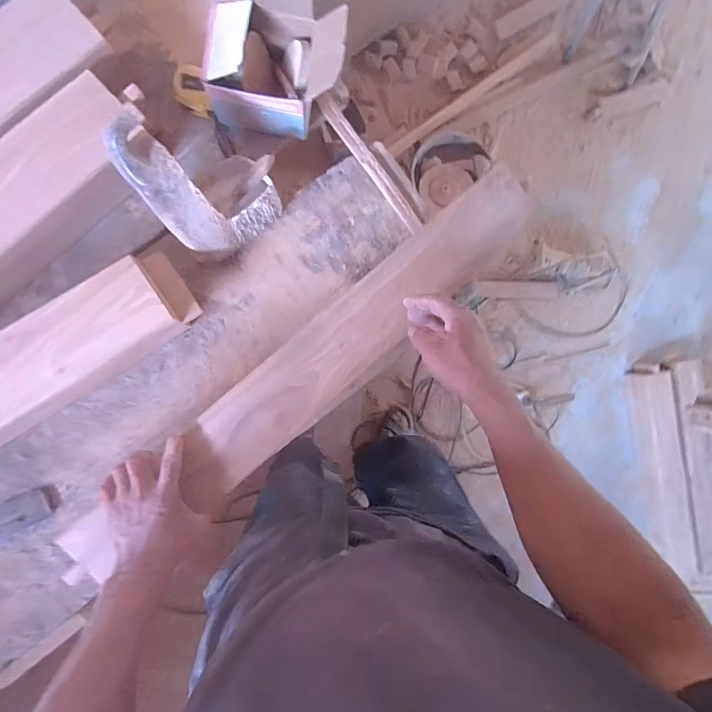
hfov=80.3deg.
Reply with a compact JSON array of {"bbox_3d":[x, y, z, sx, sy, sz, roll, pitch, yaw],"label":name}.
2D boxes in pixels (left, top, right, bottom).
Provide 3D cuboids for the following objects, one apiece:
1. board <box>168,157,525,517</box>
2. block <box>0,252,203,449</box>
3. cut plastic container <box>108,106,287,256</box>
[{"bbox_3d":[0.013,-0.037,0.578,0.608,0.032,0.103,-42,96,-8],"label":"board"},{"bbox_3d":[-0.425,0.025,0.562,0.445,0.105,0.108,-34,95,-8],"label":"block"},{"bbox_3d":[-0.195,-0.208,0.546,0.062,0.250,0.125,12,88,32],"label":"cut plastic container"}]

